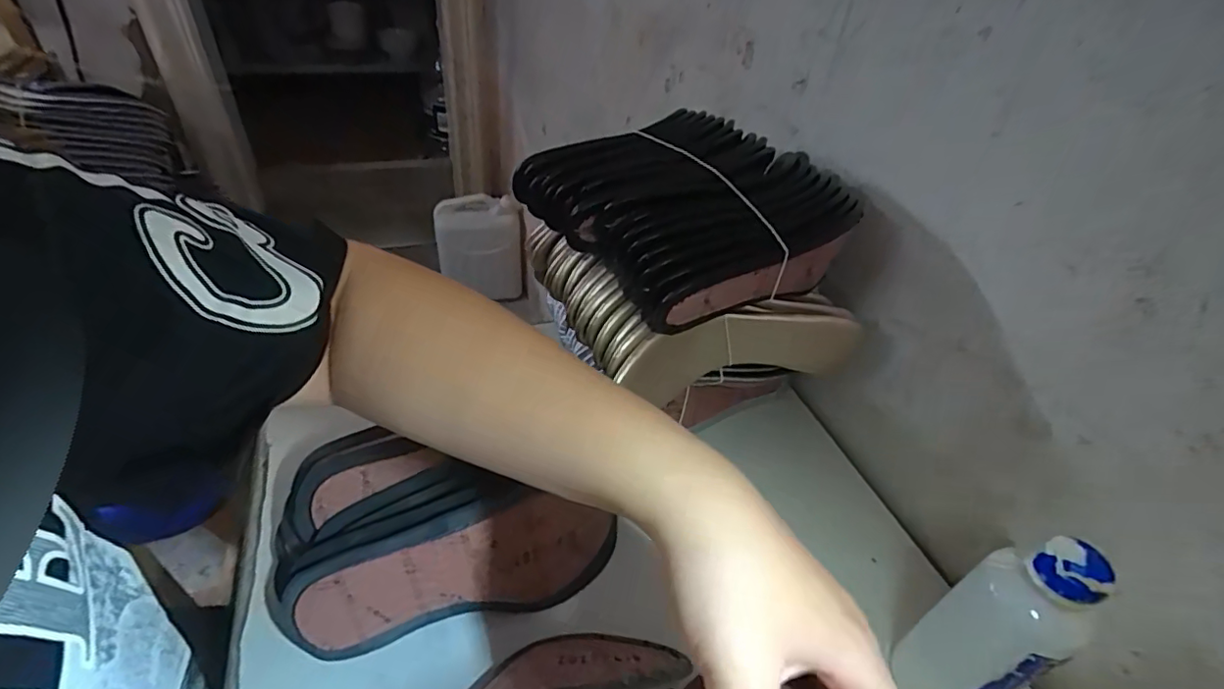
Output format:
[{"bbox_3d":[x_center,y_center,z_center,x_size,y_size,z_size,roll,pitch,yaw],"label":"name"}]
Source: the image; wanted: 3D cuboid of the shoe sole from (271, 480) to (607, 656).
[{"bbox_3d":[-0.117,0.155,0.396,0.244,0.101,0.039,-10,10,-10],"label":"shoe sole"}]

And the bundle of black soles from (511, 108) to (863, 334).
[{"bbox_3d":[0.059,-0.106,0.435,0.198,0.088,0.183,-17,45,-26],"label":"bundle of black soles"}]

